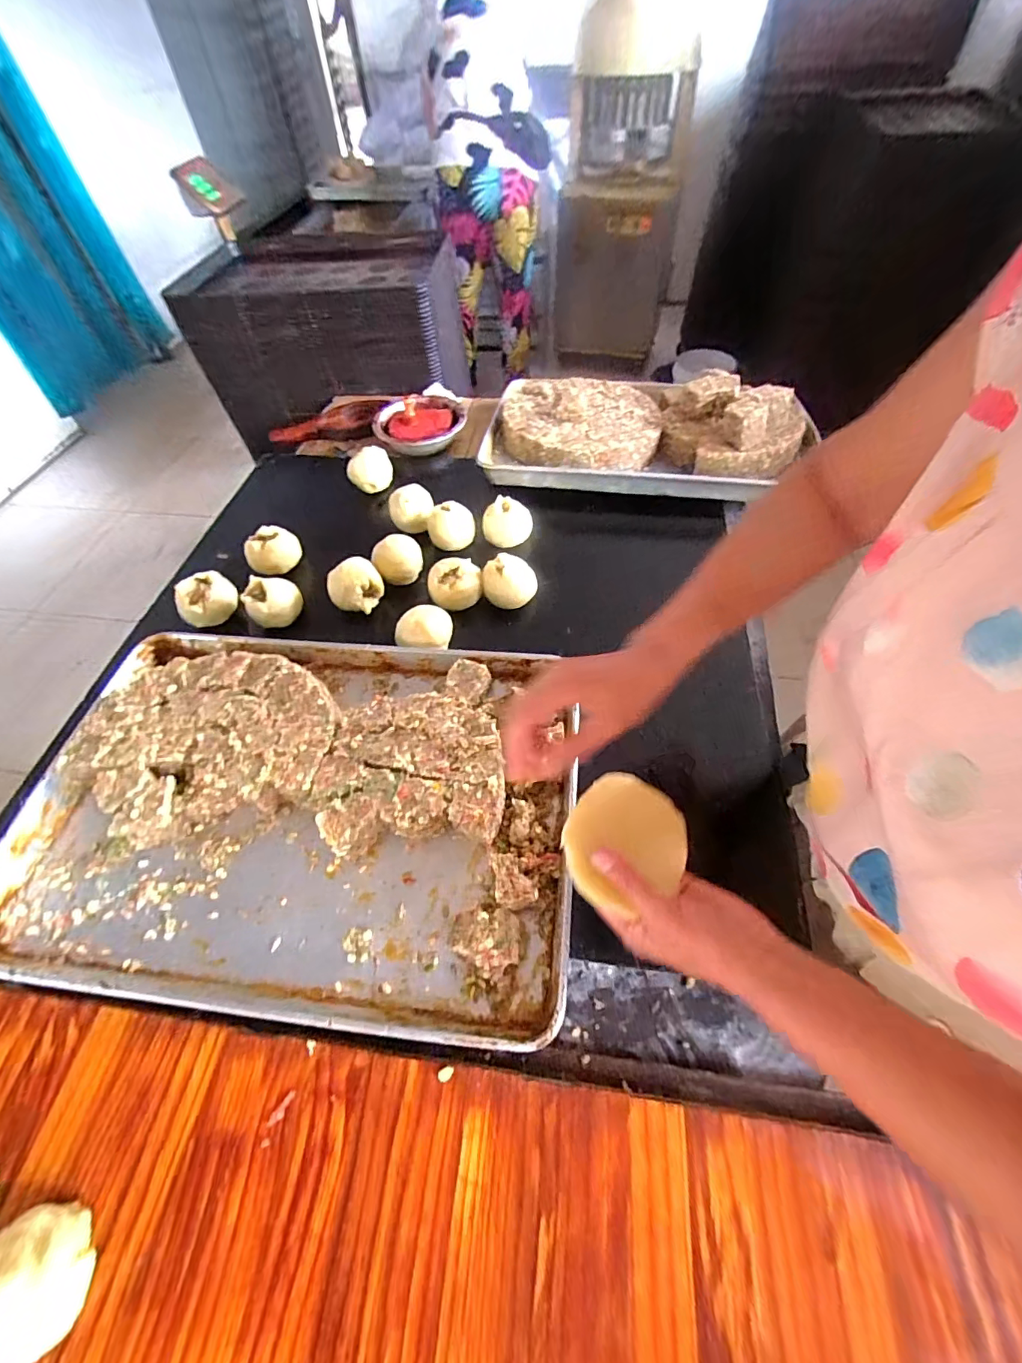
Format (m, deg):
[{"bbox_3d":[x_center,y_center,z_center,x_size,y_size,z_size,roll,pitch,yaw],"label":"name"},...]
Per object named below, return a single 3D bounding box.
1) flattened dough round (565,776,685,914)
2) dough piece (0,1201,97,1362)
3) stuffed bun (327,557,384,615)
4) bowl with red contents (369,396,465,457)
[{"bbox_3d":[0.087,0.118,0.366,0.086,0.017,0.103,35,56,6],"label":"flattened dough round"},{"bbox_3d":[-0.327,0.408,0.326,0.070,0.027,0.074,-1,56,2],"label":"dough piece"},{"bbox_3d":[-0.227,-0.144,0.713,0.067,0.053,0.077,31,63,21],"label":"stuffed bun"},{"bbox_3d":[-0.186,-0.528,0.990,0.181,0.047,0.165,-1,56,2],"label":"bowl with red contents"}]

